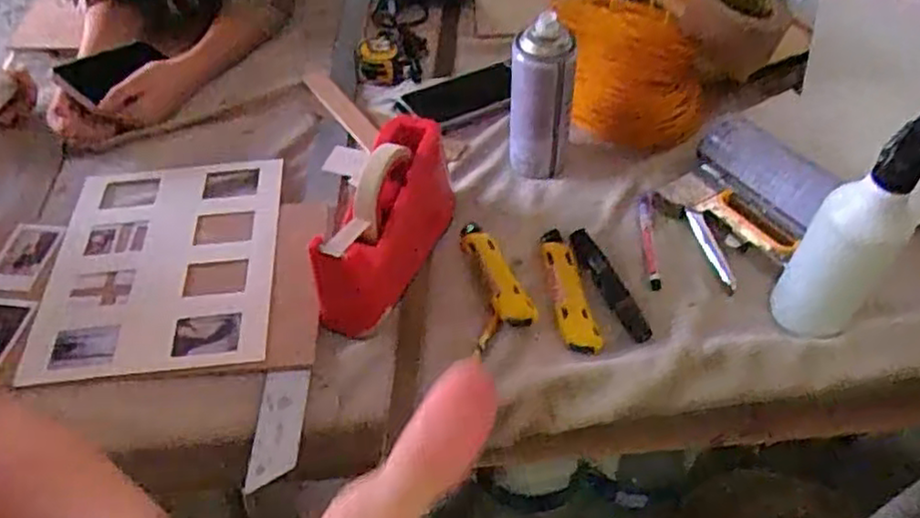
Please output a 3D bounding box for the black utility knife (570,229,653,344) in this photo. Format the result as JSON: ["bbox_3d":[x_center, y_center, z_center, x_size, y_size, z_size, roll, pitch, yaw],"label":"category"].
[{"bbox_3d":[0.142,0.023,0.676,0.027,0.010,0.136,-16,52,-14],"label":"black utility knife"}]

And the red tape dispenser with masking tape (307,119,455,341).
[{"bbox_3d":[-0.067,-0.035,0.670,0.068,0.107,0.200,14,51,11],"label":"red tape dispenser with masking tape"}]

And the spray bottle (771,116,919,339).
[{"bbox_3d":[0.329,-0.030,0.576,0.071,0.227,0.086,36,58,26],"label":"spray bottle"}]

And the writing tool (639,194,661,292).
[{"bbox_3d":[0.194,-0.019,0.724,0.013,0.009,0.124,3,50,2],"label":"writing tool"}]

